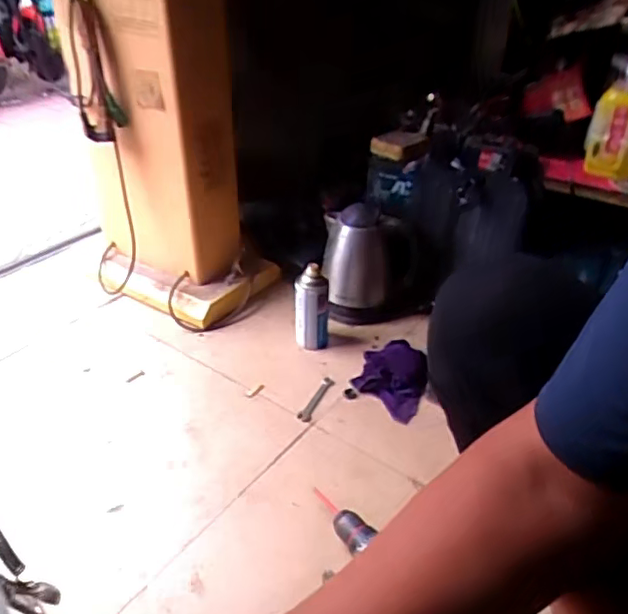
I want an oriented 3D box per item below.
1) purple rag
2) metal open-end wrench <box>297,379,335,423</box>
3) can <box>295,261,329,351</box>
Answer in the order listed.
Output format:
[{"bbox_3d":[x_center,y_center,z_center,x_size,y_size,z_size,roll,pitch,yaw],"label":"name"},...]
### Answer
[{"bbox_3d":[0.144,0.119,1.077,0.128,0.047,0.166,15,37,21],"label":"purple rag"},{"bbox_3d":[0.003,0.161,1.046,0.026,0.009,0.116,14,36,20],"label":"metal open-end wrench"},{"bbox_3d":[-0.003,0.001,1.132,0.062,0.162,0.054,3,34,4],"label":"can"}]

